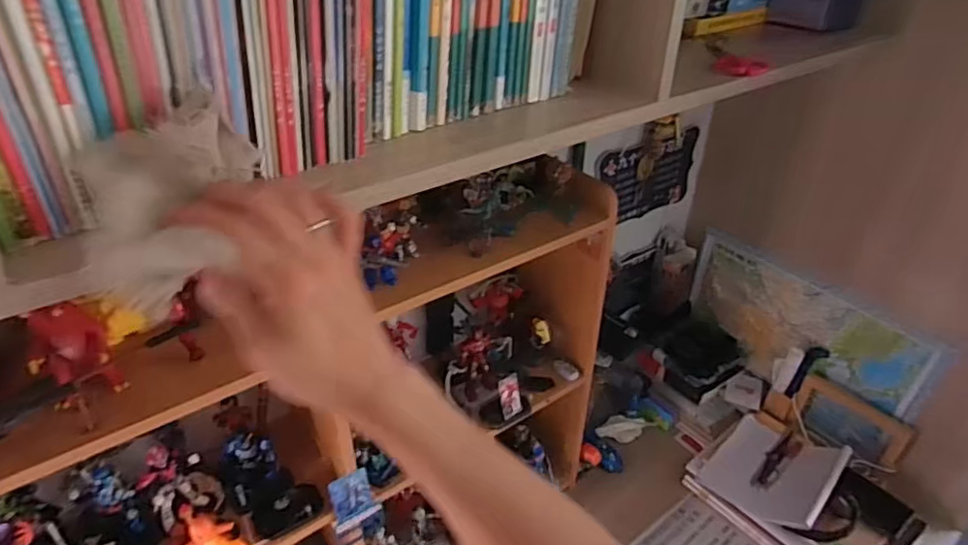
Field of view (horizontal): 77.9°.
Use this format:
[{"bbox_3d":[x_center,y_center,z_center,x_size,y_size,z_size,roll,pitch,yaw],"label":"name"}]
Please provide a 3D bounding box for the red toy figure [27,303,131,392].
[{"bbox_3d":[-0.315,0.065,0.459,0.048,0.079,0.029,-17,38,-25],"label":"red toy figure"}]

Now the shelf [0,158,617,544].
[{"bbox_3d":[-0.192,0.223,0.692,0.769,0.559,0.201,-22,40,-30],"label":"shelf"}]

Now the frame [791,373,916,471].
[{"bbox_3d":[0.601,0.254,0.992,0.167,0.095,0.027,31,20,36],"label":"frame"}]

